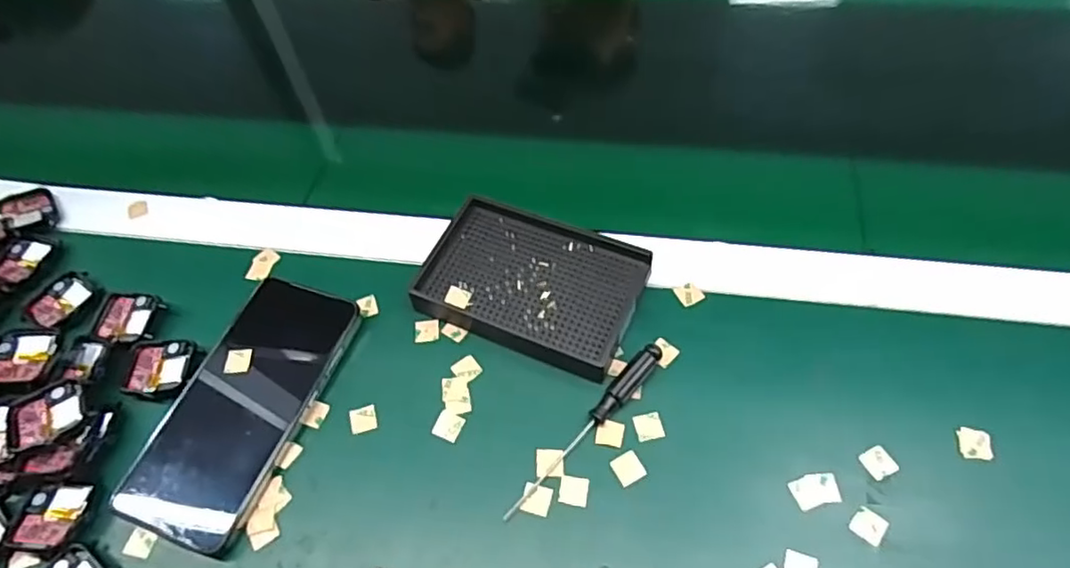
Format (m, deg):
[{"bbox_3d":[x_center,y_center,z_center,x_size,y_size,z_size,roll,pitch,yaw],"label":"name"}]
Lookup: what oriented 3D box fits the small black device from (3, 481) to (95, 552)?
[{"bbox_3d":[-0.272,0.130,0.347,0.037,0.006,0.035,3,58,6],"label":"small black device"}]

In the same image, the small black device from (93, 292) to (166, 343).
[{"bbox_3d":[-0.275,0.024,0.416,0.041,0.008,0.037,4,58,7],"label":"small black device"}]

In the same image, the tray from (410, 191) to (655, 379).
[{"bbox_3d":[-0.001,-0.001,0.410,0.136,0.022,0.093,23,62,17],"label":"tray"}]

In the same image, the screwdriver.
[{"bbox_3d":[0.029,0.082,0.359,0.131,0.013,0.013,-41,63,-20],"label":"screwdriver"}]

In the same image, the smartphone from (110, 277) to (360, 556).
[{"bbox_3d":[-0.177,0.073,0.379,0.078,0.014,0.160,15,60,13],"label":"smartphone"}]

